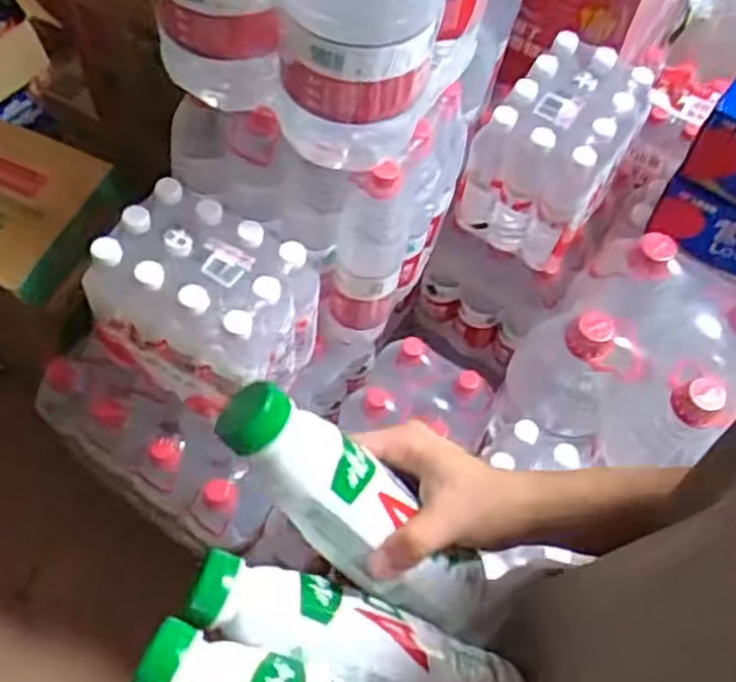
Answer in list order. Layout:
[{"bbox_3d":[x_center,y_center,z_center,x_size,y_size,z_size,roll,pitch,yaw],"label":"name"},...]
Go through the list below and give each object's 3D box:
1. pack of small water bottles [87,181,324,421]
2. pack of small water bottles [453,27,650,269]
[{"bbox_3d":[-0.199,-0.052,0.970,0.222,0.177,0.194,33,65,13],"label":"pack of small water bottles"},{"bbox_3d":[0.279,-0.280,1.161,0.176,0.220,0.250,33,65,13],"label":"pack of small water bottles"}]

